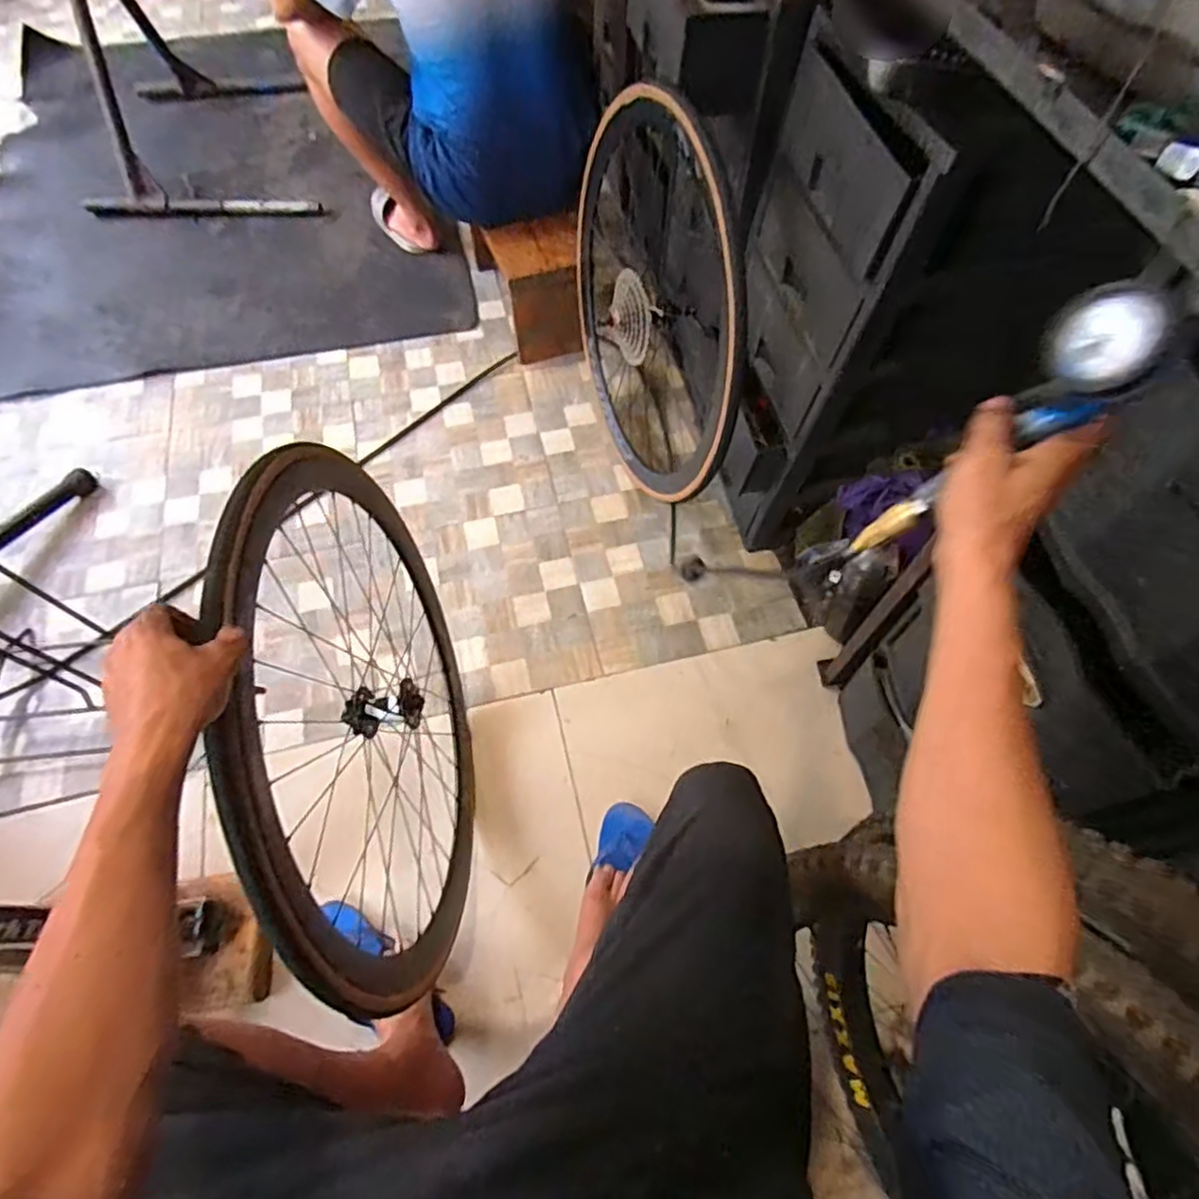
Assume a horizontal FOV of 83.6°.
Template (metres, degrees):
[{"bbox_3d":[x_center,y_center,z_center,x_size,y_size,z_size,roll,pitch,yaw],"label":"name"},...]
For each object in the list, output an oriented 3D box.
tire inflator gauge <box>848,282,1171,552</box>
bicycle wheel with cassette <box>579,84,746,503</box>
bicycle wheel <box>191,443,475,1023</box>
[{"bbox_3d":[0.275,-0.109,0.479,0.044,0.261,0.058,-15,70,-21],"label":"tire inflator gauge"},{"bbox_3d":[0.082,-0.490,1.216,0.147,0.647,0.634,-9,62,-6],"label":"bicycle wheel with cassette"},{"bbox_3d":[-0.266,0.142,0.814,0.132,0.612,0.618,-7,65,-6],"label":"bicycle wheel"}]

